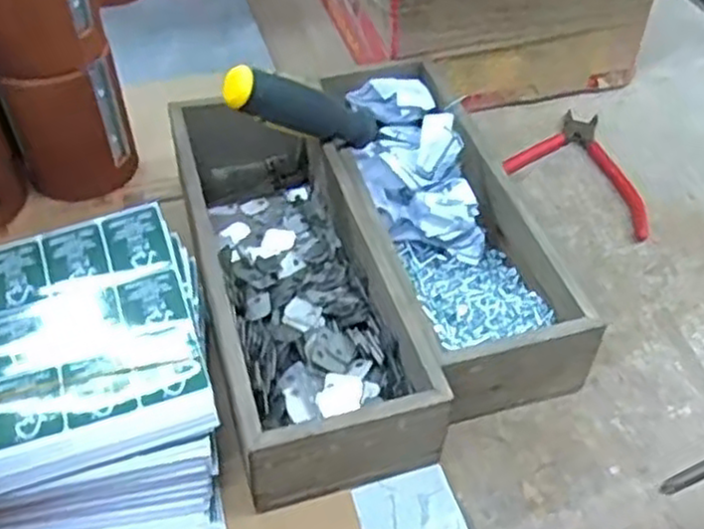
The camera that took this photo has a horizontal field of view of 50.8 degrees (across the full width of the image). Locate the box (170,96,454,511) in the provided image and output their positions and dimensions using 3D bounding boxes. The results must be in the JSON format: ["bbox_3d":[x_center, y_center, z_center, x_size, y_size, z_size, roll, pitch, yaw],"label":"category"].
[{"bbox_3d":[-0.042,-0.002,0.465,0.104,0.075,0.307,-12,48,-12],"label":"box"}]

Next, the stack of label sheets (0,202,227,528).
[{"bbox_3d":[-0.133,0.059,0.393,0.110,0.057,0.179,-10,47,-10],"label":"stack of label sheets"}]

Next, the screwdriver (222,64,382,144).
[{"bbox_3d":[-0.029,-0.097,0.467,0.107,0.026,0.022,11,36,-38],"label":"screwdriver"}]

